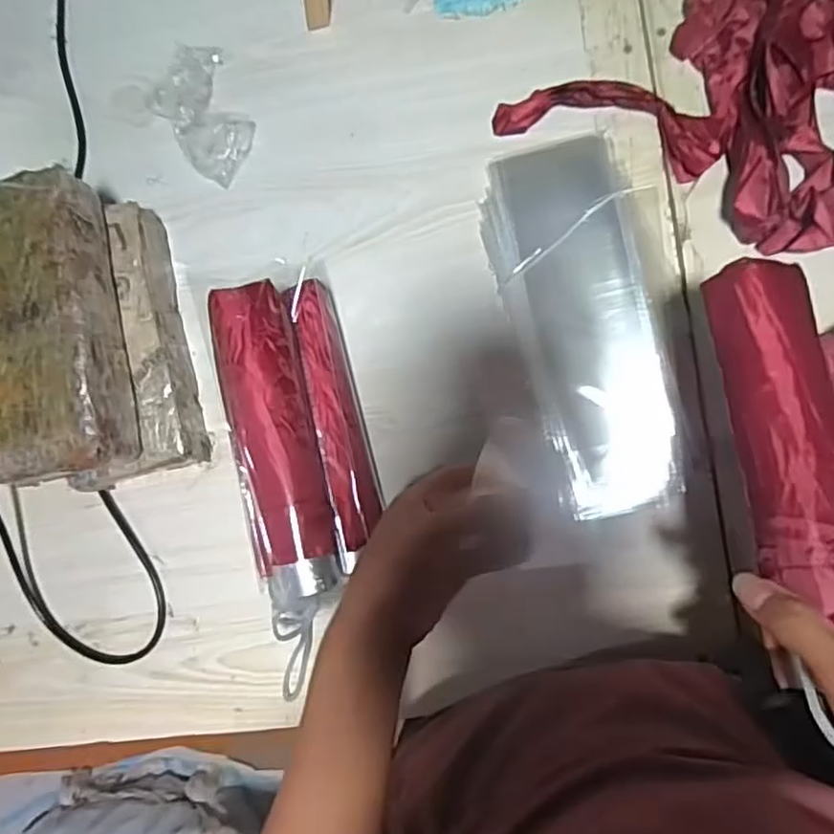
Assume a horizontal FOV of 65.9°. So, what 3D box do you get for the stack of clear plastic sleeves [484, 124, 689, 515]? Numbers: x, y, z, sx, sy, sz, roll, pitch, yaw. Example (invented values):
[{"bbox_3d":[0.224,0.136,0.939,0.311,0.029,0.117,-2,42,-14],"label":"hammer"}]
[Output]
[{"bbox_3d":[0.137,-0.075,0.532,0.116,0.012,0.306,-12,87,6],"label":"stack of clear plastic sleeves"}]

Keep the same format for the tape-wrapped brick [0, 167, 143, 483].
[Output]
[{"bbox_3d":[-0.302,-0.068,0.511,0.116,0.051,0.232,-11,87,6],"label":"tape-wrapped brick"}]

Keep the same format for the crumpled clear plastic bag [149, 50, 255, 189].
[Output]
[{"bbox_3d":[-0.189,-0.276,0.573,0.077,0.024,0.118,-39,84,4],"label":"crumpled clear plastic bag"}]

